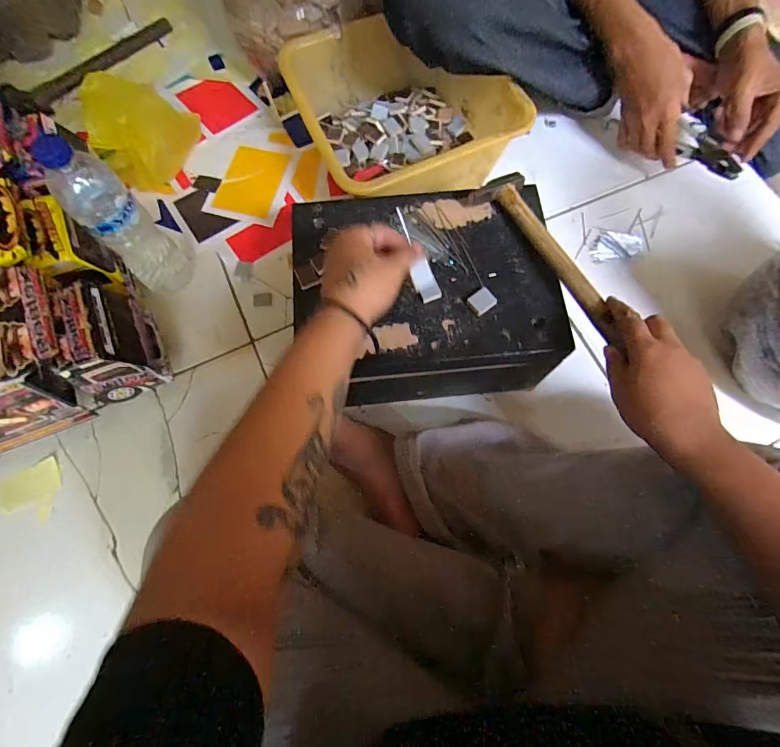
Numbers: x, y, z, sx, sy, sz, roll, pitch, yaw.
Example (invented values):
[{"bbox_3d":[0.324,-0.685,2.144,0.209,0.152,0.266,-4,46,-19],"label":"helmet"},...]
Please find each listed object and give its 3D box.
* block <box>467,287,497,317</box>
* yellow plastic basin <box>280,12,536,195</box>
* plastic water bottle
[{"bbox_3d":[0.093,-0.073,0.424,0.026,0.004,0.023,-35,75,-10],"label":"block"},{"bbox_3d":[0.010,-0.355,0.591,0.252,0.121,0.247,-24,73,-7],"label":"yellow plastic basin"},{"bbox_3d":[-0.312,-0.179,0.493,0.074,0.222,0.077,-39,76,-11],"label":"plastic water bottle"}]

